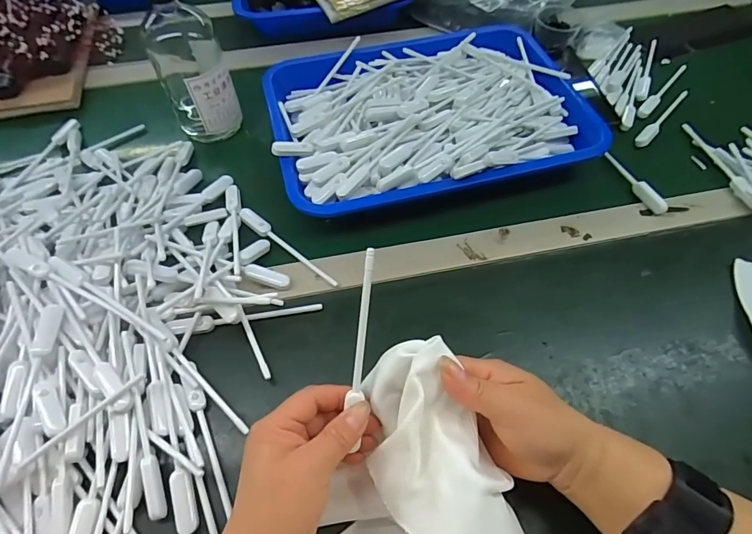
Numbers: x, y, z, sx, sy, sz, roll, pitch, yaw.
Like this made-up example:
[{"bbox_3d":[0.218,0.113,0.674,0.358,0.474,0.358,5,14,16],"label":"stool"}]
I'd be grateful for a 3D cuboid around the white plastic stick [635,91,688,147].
[{"bbox_3d":[0.369,-0.193,0.566,0.017,0.006,0.140,37,64,20],"label":"white plastic stick"}]

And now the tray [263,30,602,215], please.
[{"bbox_3d":[0.061,-0.187,0.530,0.358,0.046,0.267,-11,58,-8],"label":"tray"}]

